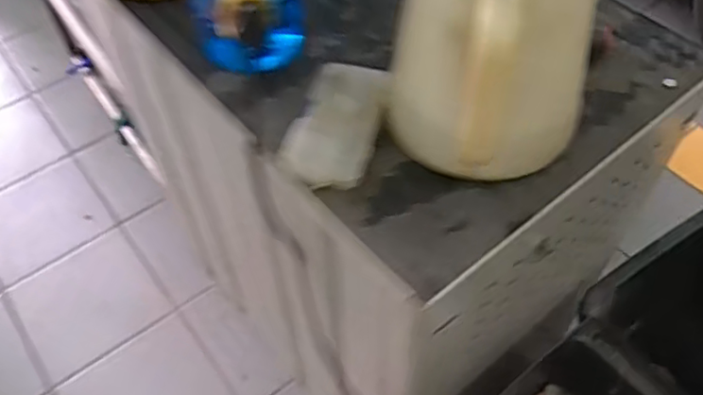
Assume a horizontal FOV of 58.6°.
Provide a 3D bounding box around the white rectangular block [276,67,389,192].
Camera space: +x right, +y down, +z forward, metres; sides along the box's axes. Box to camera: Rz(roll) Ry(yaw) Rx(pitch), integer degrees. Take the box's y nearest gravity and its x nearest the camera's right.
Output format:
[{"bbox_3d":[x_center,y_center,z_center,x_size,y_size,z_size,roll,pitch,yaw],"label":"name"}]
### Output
[{"bbox_3d":[-0.012,-0.073,0.595,0.076,0.017,0.150,14,55,11],"label":"white rectangular block"}]

